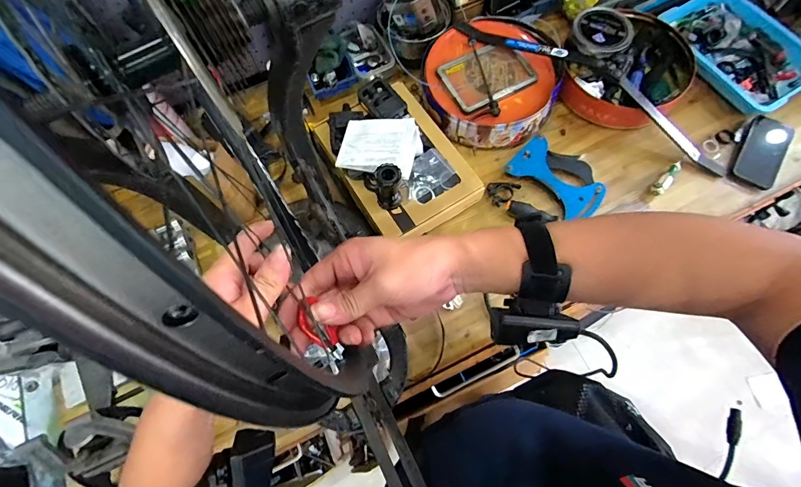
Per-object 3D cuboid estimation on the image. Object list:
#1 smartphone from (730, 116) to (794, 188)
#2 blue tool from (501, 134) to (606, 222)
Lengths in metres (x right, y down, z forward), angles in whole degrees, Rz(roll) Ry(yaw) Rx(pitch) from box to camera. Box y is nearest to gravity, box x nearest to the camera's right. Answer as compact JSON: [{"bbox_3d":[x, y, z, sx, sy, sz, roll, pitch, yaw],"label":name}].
[{"bbox_3d":[0.765,-0.200,0.809,0.075,0.015,0.177,31,74,13],"label":"smartphone"},{"bbox_3d":[0.330,-0.139,0.788,0.193,0.031,0.127,41,76,15],"label":"blue tool"}]

